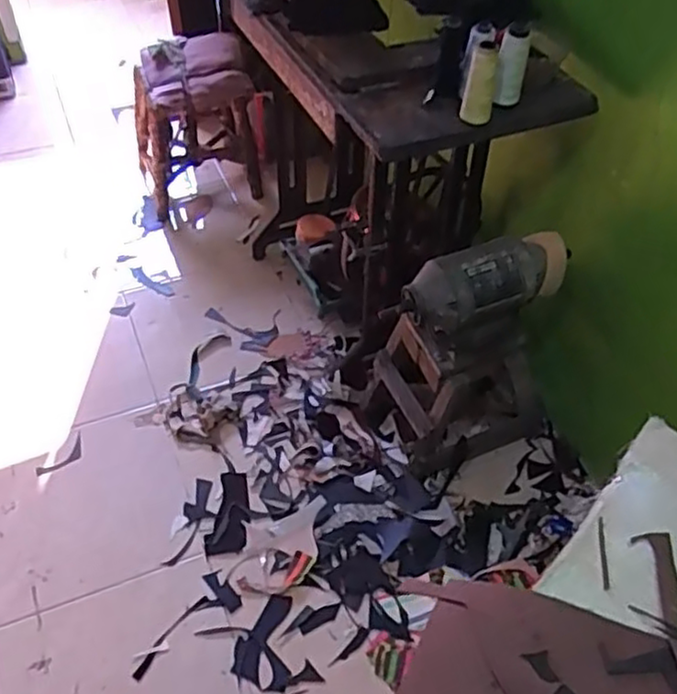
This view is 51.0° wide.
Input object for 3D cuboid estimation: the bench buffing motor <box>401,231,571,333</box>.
[{"bbox_3d":[0.262,-0.115,1.235,0.297,0.107,0.113,-22,51,-21],"label":"bench buffing motor"}]

